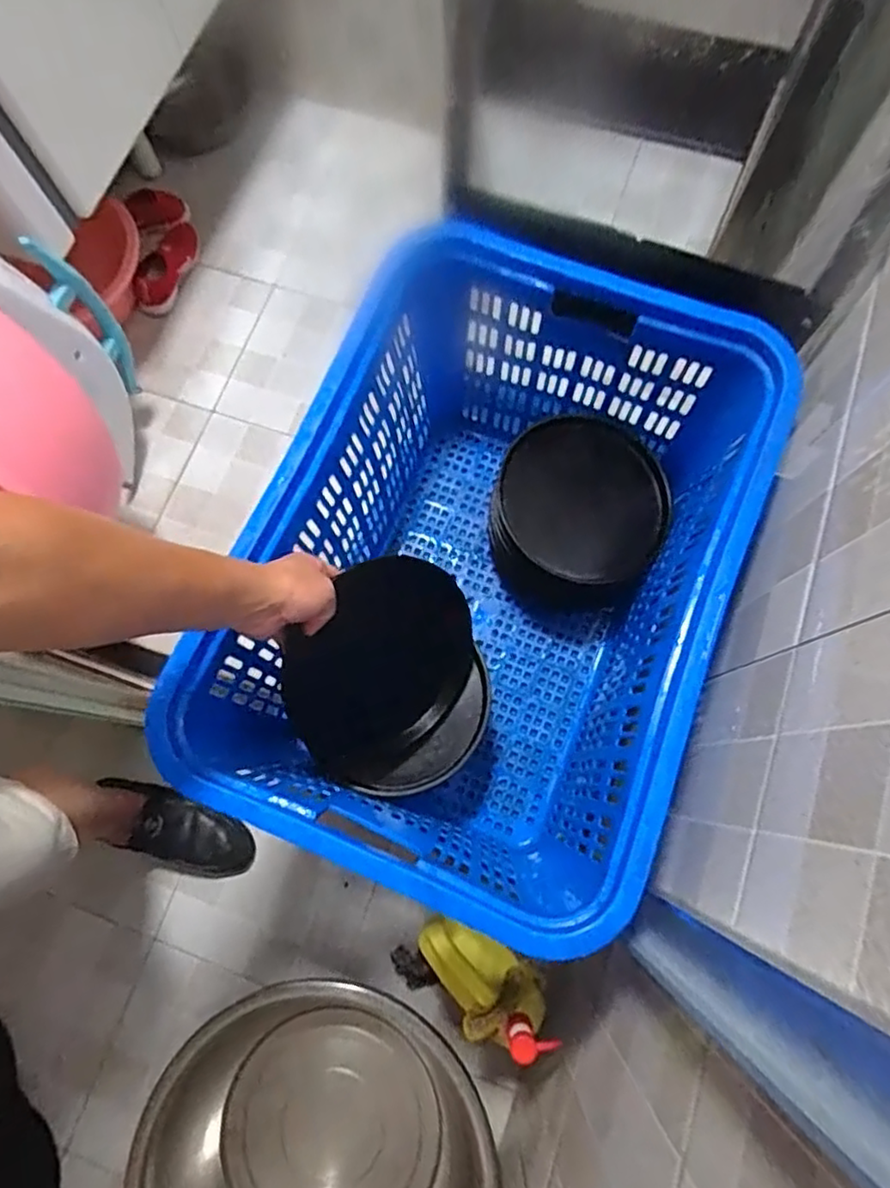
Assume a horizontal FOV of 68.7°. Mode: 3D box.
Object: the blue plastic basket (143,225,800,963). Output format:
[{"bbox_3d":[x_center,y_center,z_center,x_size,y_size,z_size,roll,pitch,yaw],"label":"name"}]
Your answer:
[{"bbox_3d":[0.055,-0.017,0.804,0.482,0.367,0.670,22,76,7],"label":"blue plastic basket"}]

